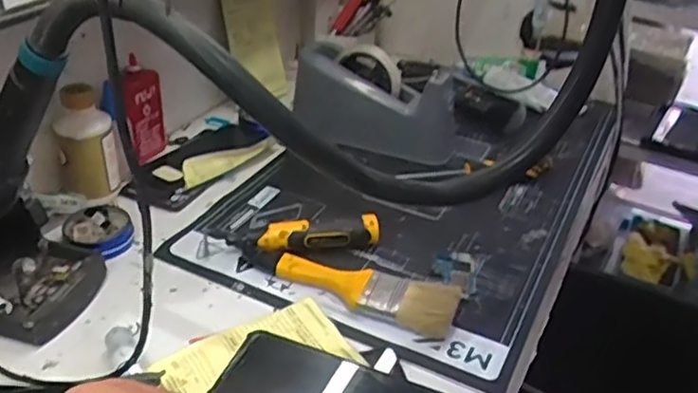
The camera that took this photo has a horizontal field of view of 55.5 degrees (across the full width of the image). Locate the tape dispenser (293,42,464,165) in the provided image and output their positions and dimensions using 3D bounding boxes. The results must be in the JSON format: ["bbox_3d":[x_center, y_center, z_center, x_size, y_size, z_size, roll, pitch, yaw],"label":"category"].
[{"bbox_3d":[0.038,-0.127,0.852,0.216,0.095,0.072,11,34,11],"label":"tape dispenser"}]

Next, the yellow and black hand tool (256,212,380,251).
[{"bbox_3d":[-0.028,0.038,0.639,0.111,0.029,0.022,-7,35,-17],"label":"yellow and black hand tool"}]

